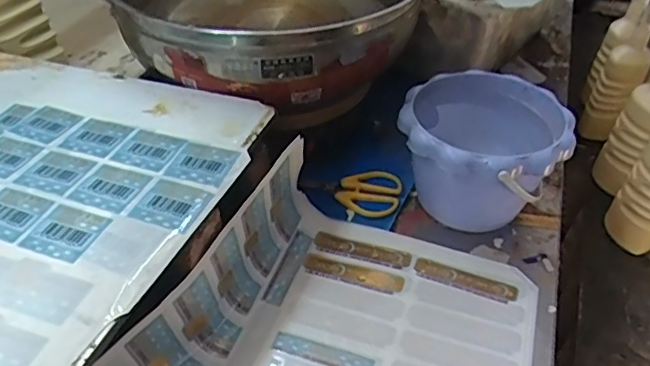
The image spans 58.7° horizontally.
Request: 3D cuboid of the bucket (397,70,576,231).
[{"bbox_3d":[0.150,-0.021,0.575,0.152,0.124,0.139,3,41,-2],"label":"bucket"}]

